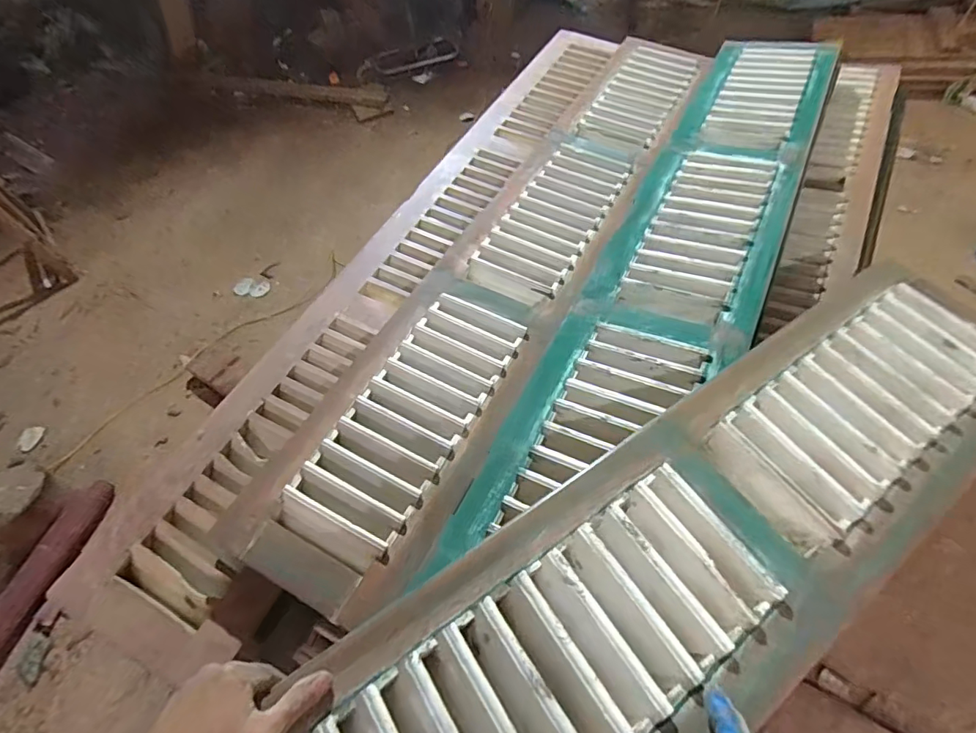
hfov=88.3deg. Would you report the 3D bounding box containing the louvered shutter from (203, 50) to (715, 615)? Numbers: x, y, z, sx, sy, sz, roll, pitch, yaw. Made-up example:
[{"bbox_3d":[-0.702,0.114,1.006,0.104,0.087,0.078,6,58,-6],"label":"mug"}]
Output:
[{"bbox_3d":[0.135,-0.305,1.055,0.270,0.043,1.610,20,57,19],"label":"louvered shutter"}]

